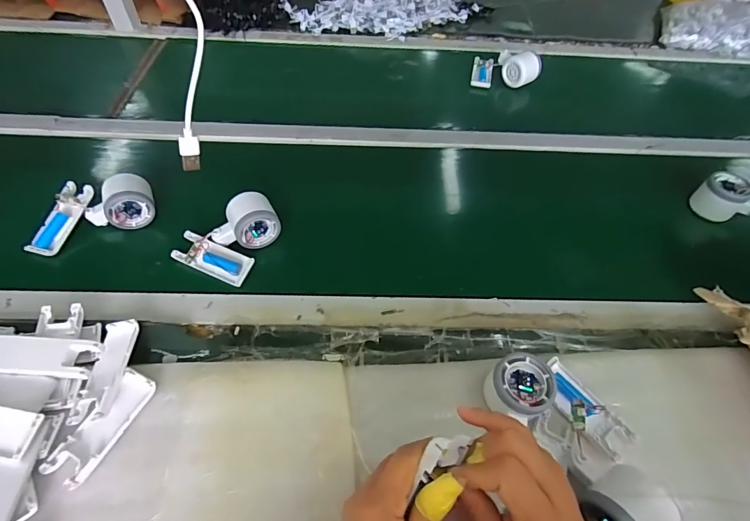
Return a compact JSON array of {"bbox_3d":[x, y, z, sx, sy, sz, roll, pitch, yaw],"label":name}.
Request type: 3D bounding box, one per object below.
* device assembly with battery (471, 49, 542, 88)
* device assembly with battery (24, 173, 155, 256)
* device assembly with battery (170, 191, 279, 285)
[{"bbox_3d":[0.267,-0.393,0.824,0.129,0.054,0.098,13,53,7],"label":"device assembly with battery"},{"bbox_3d":[-0.382,-0.074,0.544,0.156,0.052,0.085,-23,59,-21],"label":"device assembly with battery"},{"bbox_3d":[-0.185,-0.040,0.528,0.099,0.042,0.117,24,55,12],"label":"device assembly with battery"}]

